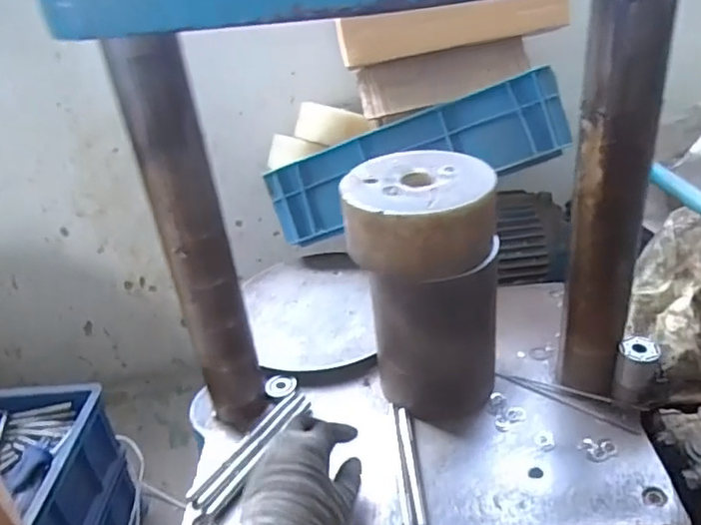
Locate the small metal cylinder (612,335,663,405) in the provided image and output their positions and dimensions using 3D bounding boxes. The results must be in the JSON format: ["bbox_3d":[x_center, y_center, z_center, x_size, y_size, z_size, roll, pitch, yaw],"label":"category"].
[{"bbox_3d":[0.297,0.113,0.626,0.042,0.062,0.038,8,35,24],"label":"small metal cylinder"}]

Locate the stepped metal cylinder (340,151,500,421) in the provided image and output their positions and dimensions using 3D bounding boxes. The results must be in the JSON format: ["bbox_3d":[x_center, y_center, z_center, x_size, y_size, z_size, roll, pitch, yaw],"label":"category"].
[{"bbox_3d":[0.079,0.024,0.645,0.142,0.244,0.141,-5,31,4],"label":"stepped metal cylinder"}]

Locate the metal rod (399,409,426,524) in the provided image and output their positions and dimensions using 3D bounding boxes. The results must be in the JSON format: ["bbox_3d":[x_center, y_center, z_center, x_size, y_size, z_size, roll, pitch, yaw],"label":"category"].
[{"bbox_3d":[0.061,0.205,0.590,0.011,0.010,0.155,-7,31,1],"label":"metal rod"}]

